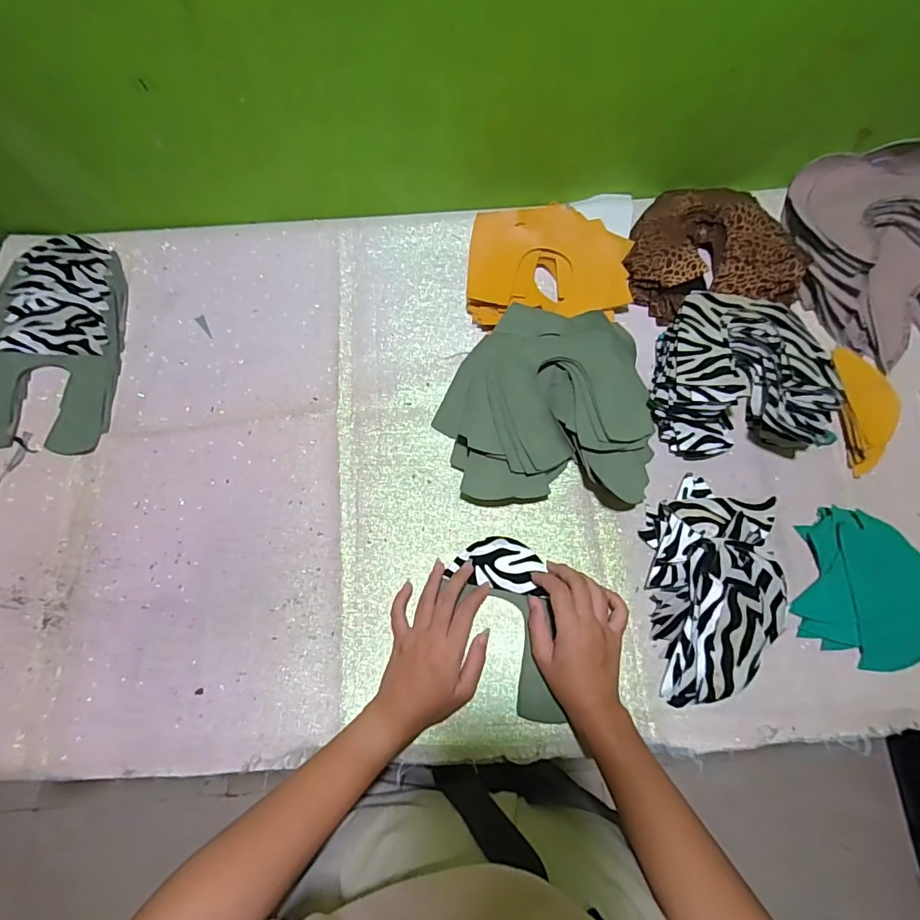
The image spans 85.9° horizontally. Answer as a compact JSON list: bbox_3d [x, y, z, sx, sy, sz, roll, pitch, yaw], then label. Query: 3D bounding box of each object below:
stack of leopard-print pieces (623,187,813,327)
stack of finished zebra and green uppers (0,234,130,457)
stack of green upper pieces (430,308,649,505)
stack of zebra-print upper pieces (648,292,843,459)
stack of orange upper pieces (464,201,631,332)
[{"bbox_3d":[0.292,-0.253,0.591,0.190,0.038,0.169,-11,70,-4],"label":"stack of leopard-print pieces"},{"bbox_3d":[-0.471,-0.143,0.573,0.151,0.024,0.280,-2,70,-1],"label":"stack of finished zebra and green uppers"},{"bbox_3d":[0.089,-0.058,0.523,0.221,0.056,0.201,0,70,0],"label":"stack of green upper pieces"},{"bbox_3d":[0.292,-0.095,0.521,0.178,0.061,0.174,0,70,0],"label":"stack of zebra-print upper pieces"},{"bbox_3d":[0.106,-0.226,0.589,0.190,0.037,0.162,1,70,1],"label":"stack of orange upper pieces"}]

